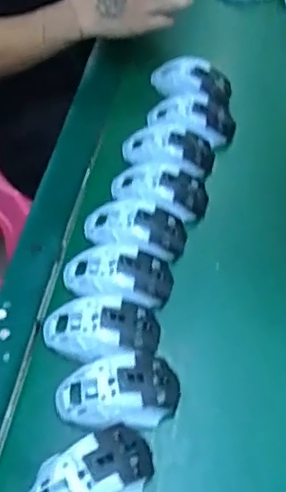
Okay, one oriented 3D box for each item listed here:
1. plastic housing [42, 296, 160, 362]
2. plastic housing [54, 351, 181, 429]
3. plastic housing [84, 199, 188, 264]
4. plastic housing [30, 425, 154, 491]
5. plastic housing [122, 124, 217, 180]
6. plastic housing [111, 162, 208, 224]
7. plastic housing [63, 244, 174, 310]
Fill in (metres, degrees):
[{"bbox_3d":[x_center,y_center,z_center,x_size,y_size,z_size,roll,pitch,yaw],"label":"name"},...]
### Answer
[{"bbox_3d":[-0.042,0.088,0.600,0.115,0.039,0.066,0,53,-6],"label":"plastic housing"},{"bbox_3d":[-0.021,0.140,0.563,0.118,0.034,0.062,-9,54,-12],"label":"plastic housing"},{"bbox_3d":[-0.008,-0.021,0.680,0.119,0.033,0.070,11,52,3],"label":"plastic housing"},{"bbox_3d":[-0.046,0.202,0.515,0.115,0.039,0.064,-17,56,-18],"label":"plastic housing"},{"bbox_3d":[0.034,-0.122,0.755,0.118,0.035,0.071,8,52,1],"label":"plastic housing"},{"bbox_3d":[0.021,-0.068,0.717,0.115,0.035,0.067,13,52,5],"label":"plastic housing"},{"bbox_3d":[-0.026,0.033,0.638,0.118,0.034,0.067,7,52,0],"label":"plastic housing"}]

